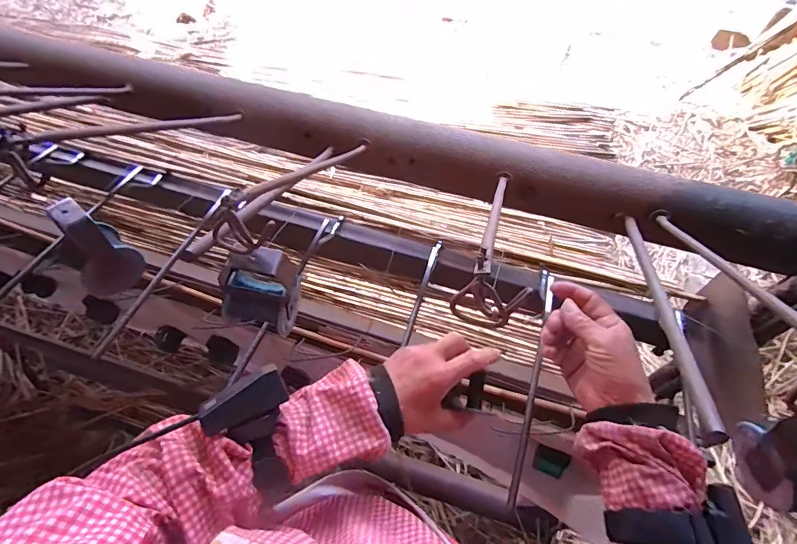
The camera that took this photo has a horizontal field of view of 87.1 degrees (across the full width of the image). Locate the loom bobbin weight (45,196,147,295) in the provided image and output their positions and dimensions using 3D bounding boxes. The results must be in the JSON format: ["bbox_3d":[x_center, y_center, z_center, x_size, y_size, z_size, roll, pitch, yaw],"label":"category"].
[{"bbox_3d":[-0.249,-0.015,0.341,0.032,0.083,0.044,25,60,17],"label":"loom bobbin weight"}]

